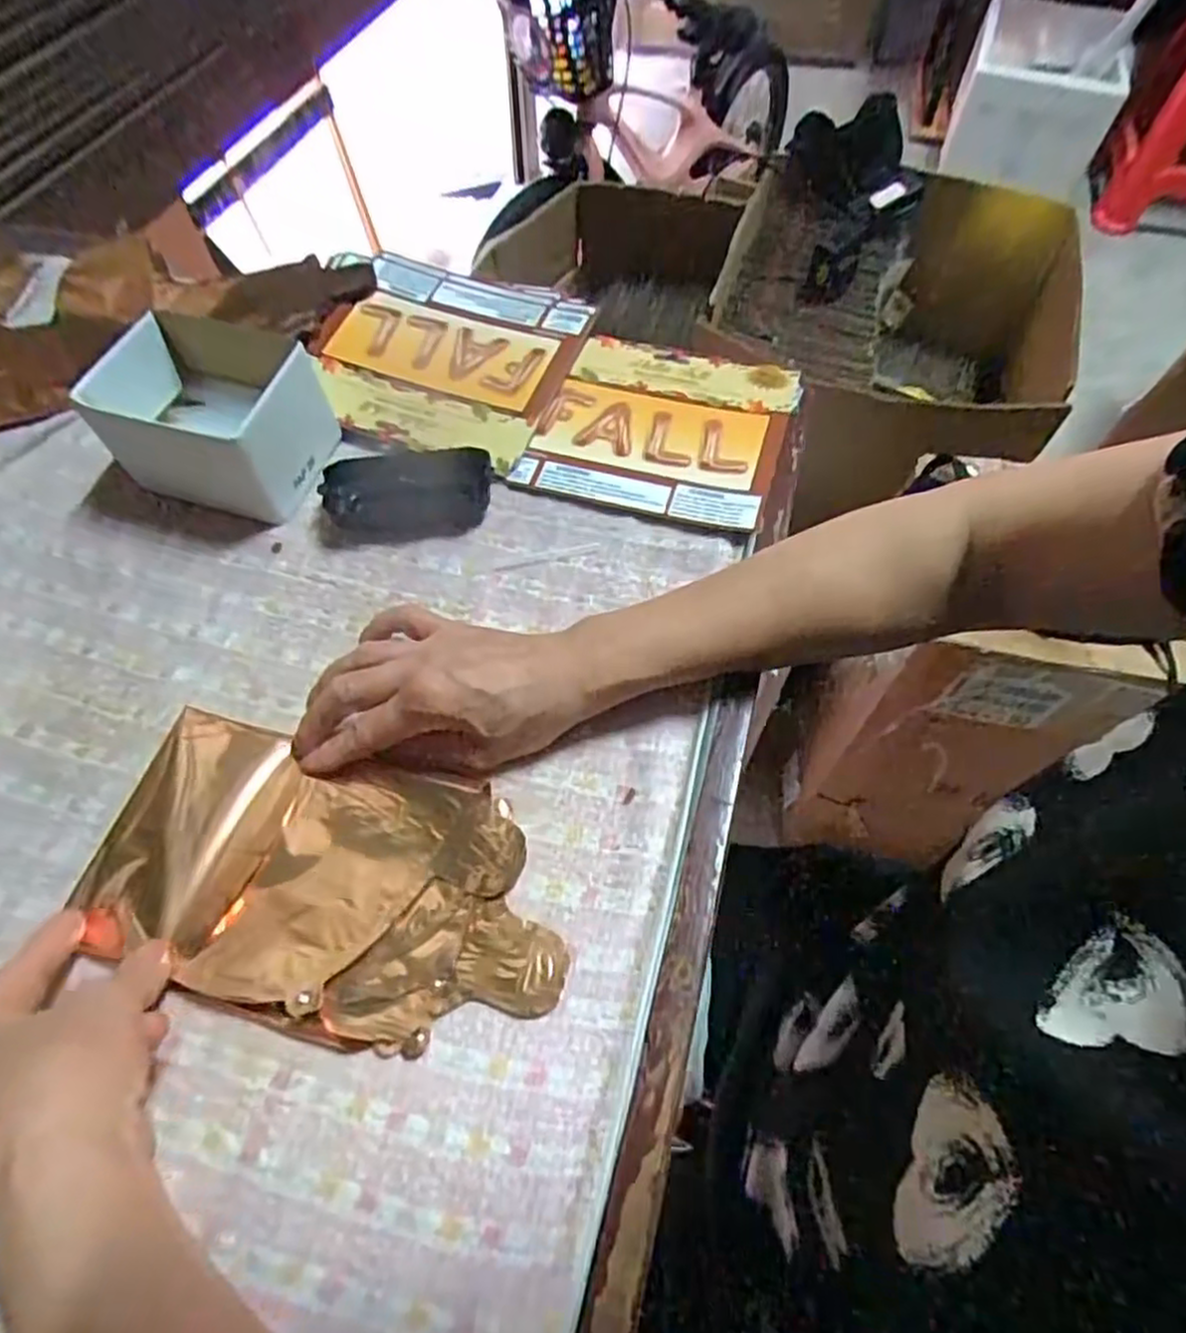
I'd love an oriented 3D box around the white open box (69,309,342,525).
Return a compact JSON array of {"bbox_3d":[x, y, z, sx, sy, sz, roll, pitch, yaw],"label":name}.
[{"bbox_3d":[-0.253,-0.163,0.483,0.123,0.074,0.094,15,61,9],"label":"white open box"}]

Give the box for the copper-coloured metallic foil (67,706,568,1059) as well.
[{"bbox_3d":[-0.133,0.108,0.366,0.240,0.015,0.131,13,63,8],"label":"copper-coloured metallic foil"}]

